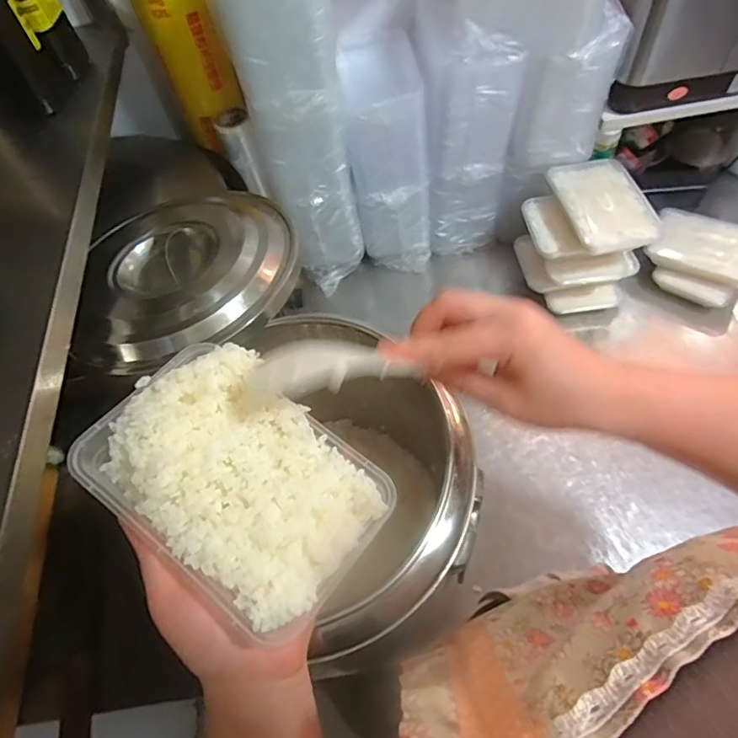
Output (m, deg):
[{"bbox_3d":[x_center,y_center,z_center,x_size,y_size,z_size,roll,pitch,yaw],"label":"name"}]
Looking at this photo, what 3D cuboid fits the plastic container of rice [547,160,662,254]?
[{"bbox_3d":[0.333,-0.237,0.729,0.108,0.028,0.161,-11,58,-3],"label":"plastic container of rice"}]

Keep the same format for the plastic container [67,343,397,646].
[{"bbox_3d":[-0.078,0.057,0.294,0.165,0.040,0.111,31,65,21],"label":"plastic container"}]

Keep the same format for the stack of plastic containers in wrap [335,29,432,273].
[{"bbox_3d":[0.032,-0.332,0.830,0.125,0.304,0.174,-6,58,0],"label":"stack of plastic containers in wrap"}]

